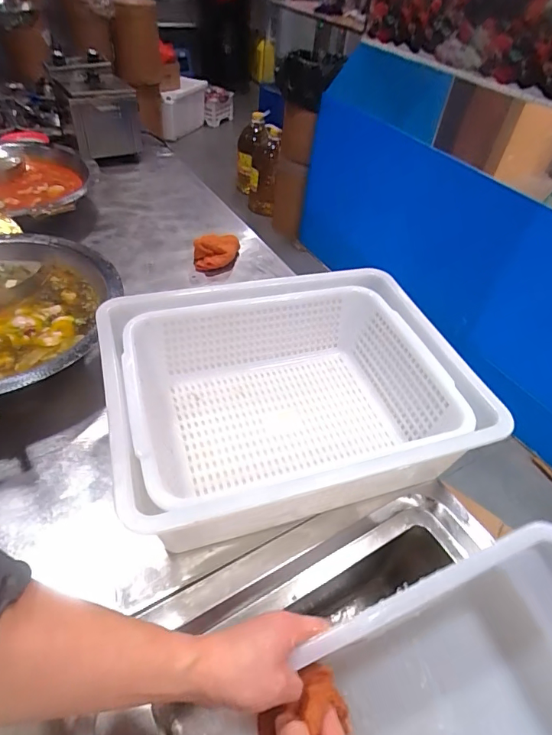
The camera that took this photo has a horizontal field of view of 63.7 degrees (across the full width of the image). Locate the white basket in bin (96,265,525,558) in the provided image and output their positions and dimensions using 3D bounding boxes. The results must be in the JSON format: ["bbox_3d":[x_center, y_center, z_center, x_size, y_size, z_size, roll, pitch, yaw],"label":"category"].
[{"bbox_3d":[0.019,0.042,0.677,0.492,0.160,0.385,-10,48,-17],"label":"white basket in bin"}]

